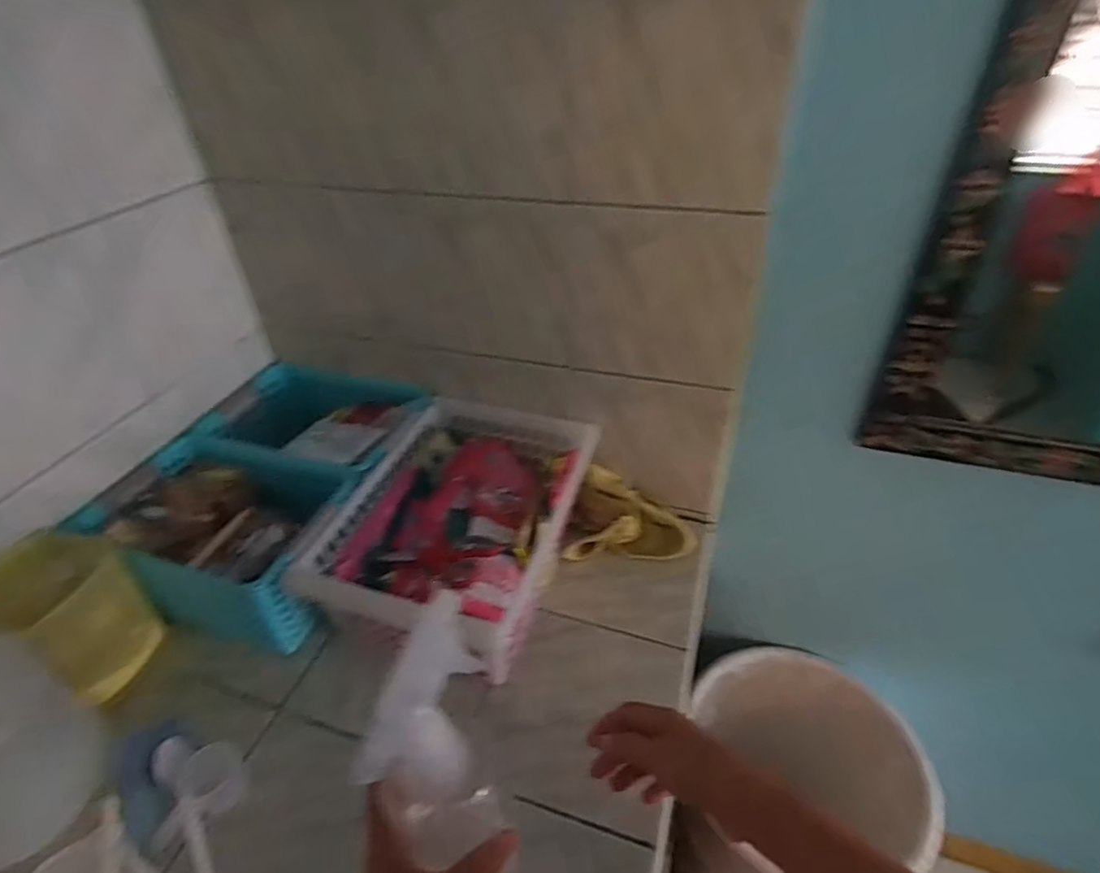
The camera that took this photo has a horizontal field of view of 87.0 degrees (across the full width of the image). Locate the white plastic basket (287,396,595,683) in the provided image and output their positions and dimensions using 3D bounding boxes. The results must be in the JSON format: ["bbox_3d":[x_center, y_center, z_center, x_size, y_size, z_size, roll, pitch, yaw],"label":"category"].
[{"bbox_3d":[-0.103,0.108,0.709,0.242,0.117,0.325,12,40,17],"label":"white plastic basket"}]

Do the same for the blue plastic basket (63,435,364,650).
[{"bbox_3d":[-0.380,0.122,0.700,0.273,0.124,0.186,10,40,15],"label":"blue plastic basket"}]

